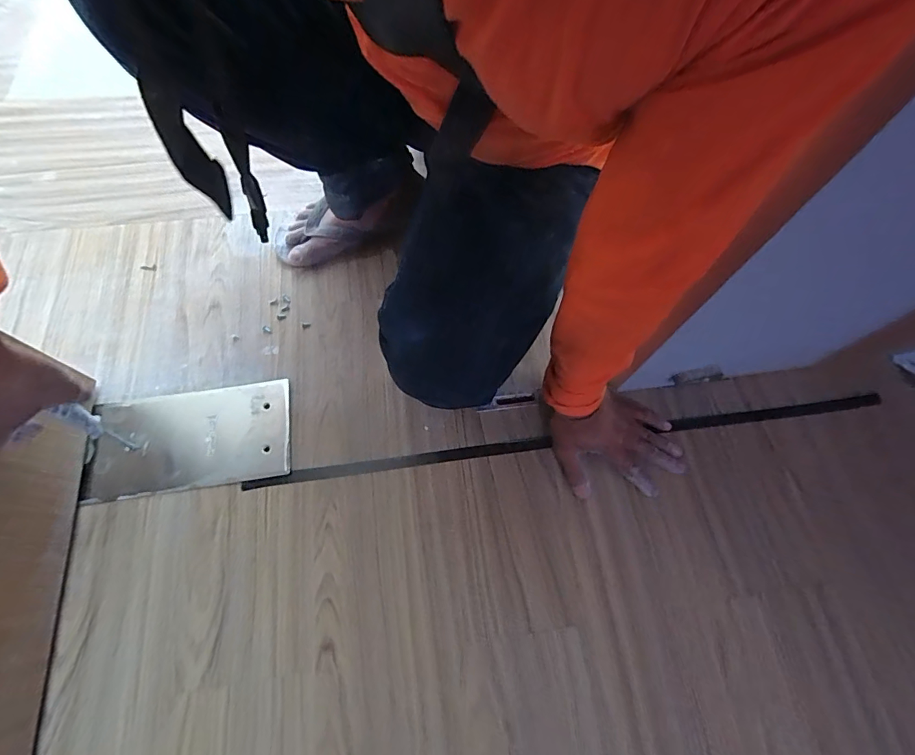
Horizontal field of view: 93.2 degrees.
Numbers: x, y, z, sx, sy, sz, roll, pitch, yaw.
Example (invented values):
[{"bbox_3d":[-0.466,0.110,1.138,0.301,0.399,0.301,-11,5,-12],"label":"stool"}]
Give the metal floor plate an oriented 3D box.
[{"bbox_3d":[-0.339,0.078,0.552,0.235,0.008,0.127,-9,68,-6],"label":"metal floor plate"}]

